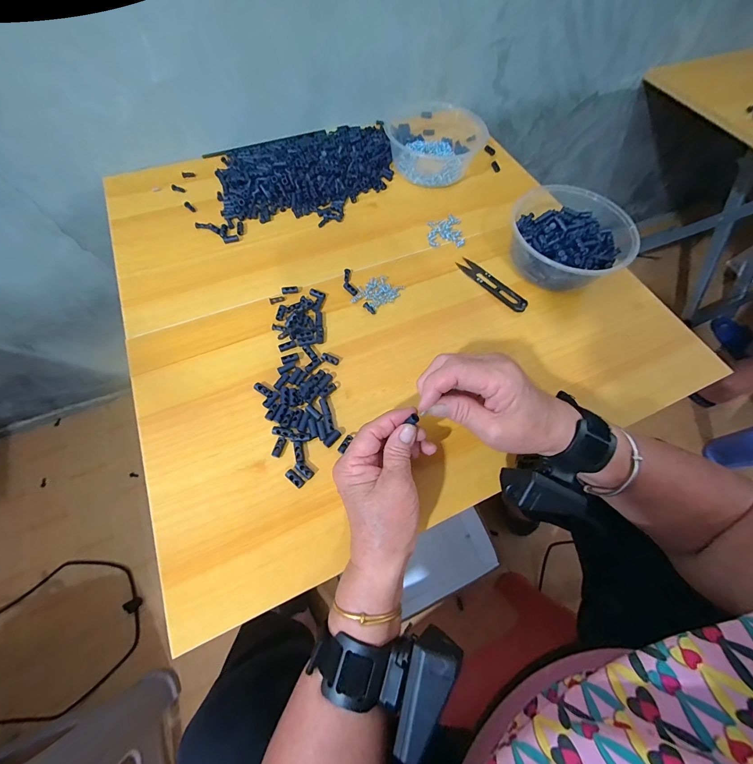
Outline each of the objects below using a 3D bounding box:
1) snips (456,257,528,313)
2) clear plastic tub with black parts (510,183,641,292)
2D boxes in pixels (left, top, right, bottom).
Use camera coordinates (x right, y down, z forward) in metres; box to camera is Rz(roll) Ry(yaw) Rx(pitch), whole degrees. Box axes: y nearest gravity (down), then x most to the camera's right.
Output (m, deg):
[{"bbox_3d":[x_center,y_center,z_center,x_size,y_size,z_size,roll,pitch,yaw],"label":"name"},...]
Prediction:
[{"bbox_3d":[0.141,-0.121,0.397,0.024,0.009,0.101,-39,73,-18],"label":"snips"},{"bbox_3d":[0.223,-0.166,0.394,0.132,0.064,0.134,1,65,-2],"label":"clear plastic tub with black parts"}]

